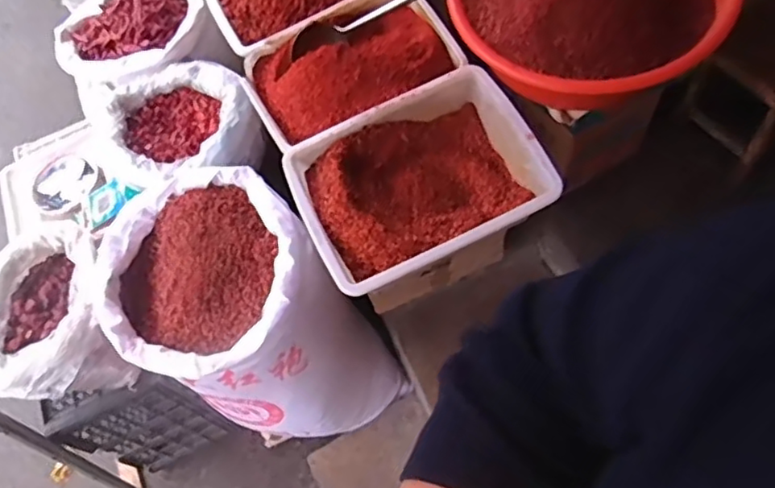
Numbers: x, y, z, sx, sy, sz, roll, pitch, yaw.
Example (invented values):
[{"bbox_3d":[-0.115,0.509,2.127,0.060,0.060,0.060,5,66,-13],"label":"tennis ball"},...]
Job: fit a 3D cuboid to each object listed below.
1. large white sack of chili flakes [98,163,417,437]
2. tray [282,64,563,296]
[{"bbox_3d":[-0.284,0.177,1.328,0.509,0.590,0.378,32,70,22],"label":"large white sack of chili flakes"},{"bbox_3d":[0.055,-0.103,1.107,0.414,0.108,0.310,-24,62,-6],"label":"tray"}]

